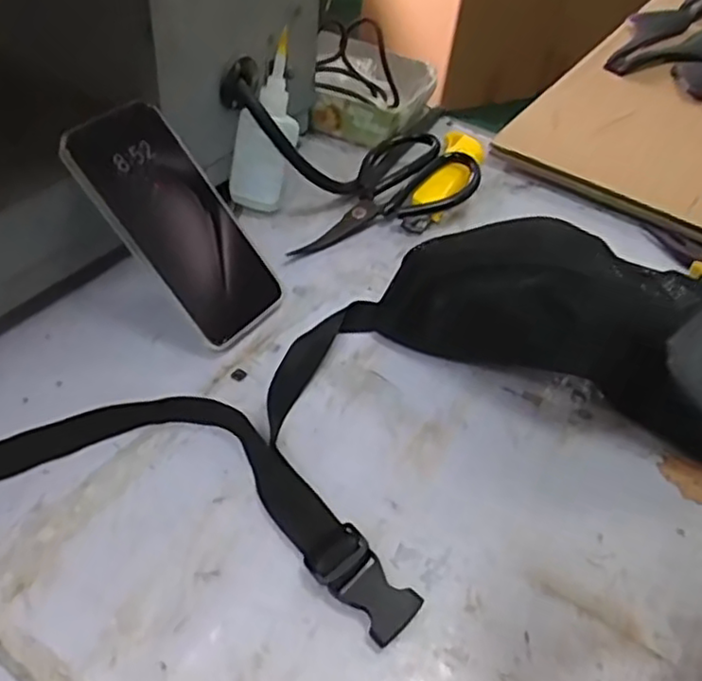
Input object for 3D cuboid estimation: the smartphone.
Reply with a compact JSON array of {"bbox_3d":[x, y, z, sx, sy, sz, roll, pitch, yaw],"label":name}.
[{"bbox_3d":[-0.113,-0.077,0.460,0.163,0.011,0.080,54,51,-12],"label":"smartphone"}]

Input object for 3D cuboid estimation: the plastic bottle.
[{"bbox_3d":[-0.065,-0.167,0.539,0.047,0.128,0.031,19,17,12],"label":"plastic bottle"}]

